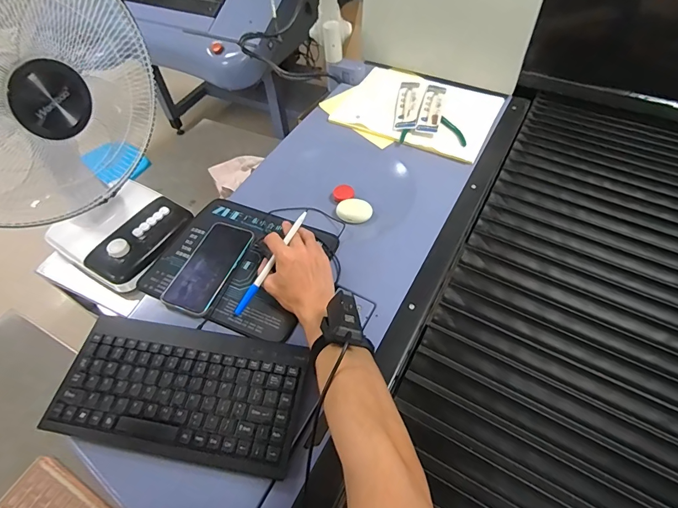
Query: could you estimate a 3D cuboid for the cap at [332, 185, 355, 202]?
[{"bbox_3d":[0.008,-0.114,0.709,0.040,0.010,0.034,-17,55,-10],"label":"cap"}]

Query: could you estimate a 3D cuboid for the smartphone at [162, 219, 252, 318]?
[{"bbox_3d":[-0.198,0.019,0.581,0.076,0.016,0.161,18,57,15],"label":"smartphone"}]

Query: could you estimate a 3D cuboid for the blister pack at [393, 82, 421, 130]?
[{"bbox_3d":[0.148,-0.323,0.807,0.045,0.009,0.176,7,55,8],"label":"blister pack"}]

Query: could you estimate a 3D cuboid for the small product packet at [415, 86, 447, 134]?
[{"bbox_3d":[0.198,-0.312,0.795,0.043,0.011,0.179,13,56,12],"label":"small product packet"}]

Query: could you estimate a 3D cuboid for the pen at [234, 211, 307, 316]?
[{"bbox_3d":[-0.096,0.013,0.535,0.011,0.007,0.173,31,84,24],"label":"pen"}]

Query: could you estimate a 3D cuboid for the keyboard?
[{"bbox_3d":[-0.188,0.164,0.459,0.291,0.024,0.144,7,55,8],"label":"keyboard"}]

